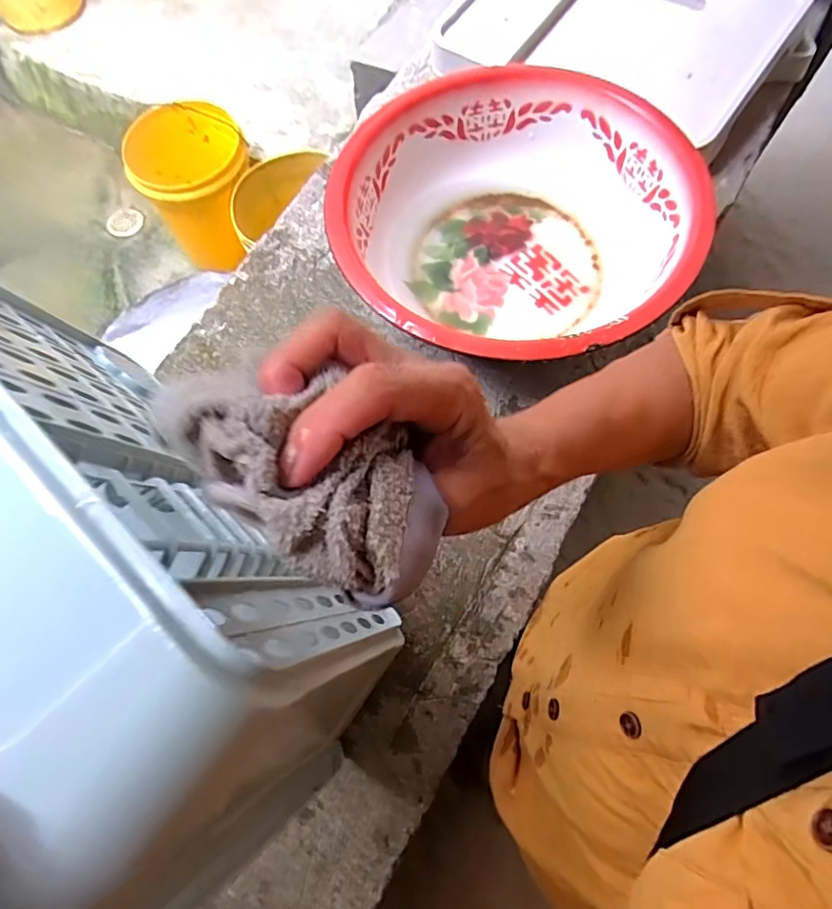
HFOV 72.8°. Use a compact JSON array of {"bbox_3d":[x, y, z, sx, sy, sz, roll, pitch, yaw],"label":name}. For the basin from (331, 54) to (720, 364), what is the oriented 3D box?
[{"bbox_3d":[0.094,-0.230,0.576,0.343,0.126,0.332,0,69,-1],"label":"basin"}]

